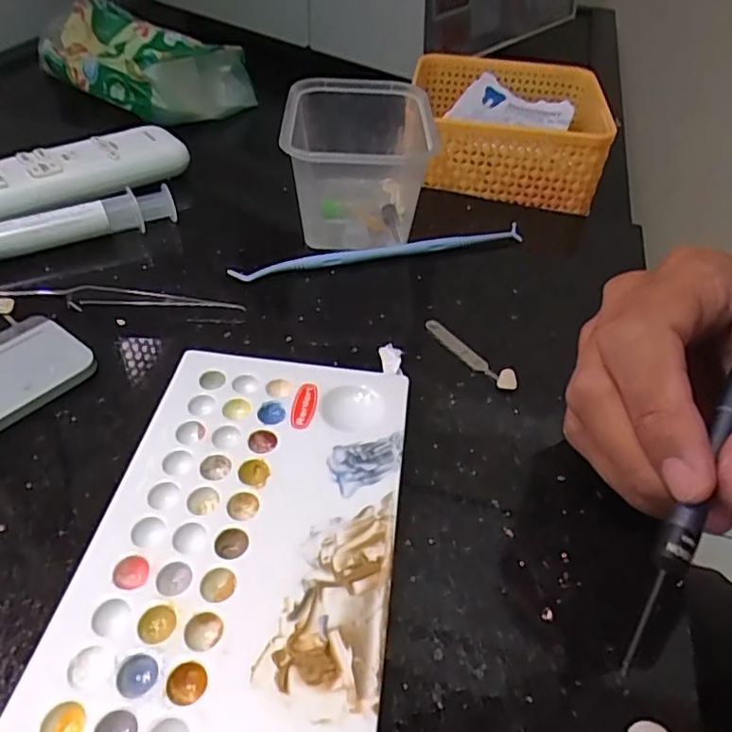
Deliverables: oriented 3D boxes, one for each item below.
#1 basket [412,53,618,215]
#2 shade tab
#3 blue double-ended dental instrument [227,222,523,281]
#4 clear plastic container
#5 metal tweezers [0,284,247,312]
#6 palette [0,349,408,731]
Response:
[{"bbox_3d":[0.101,-0.169,0.426,0.121,0.053,0.138,6,43,1],"label":"basket"},{"bbox_3d":[0.047,-0.006,0.271,0.010,0.006,0.055,-25,51,-28],"label":"shade tab"},{"bbox_3d":[0.010,-0.063,0.323,0.163,0.005,0.010,-11,45,-16],"label":"blue double-ended dental instrument"},{"bbox_3d":[-0.004,-0.114,0.338,0.077,0.059,0.109,2,43,-3],"label":"clear plastic container"},{"bbox_3d":[-0.123,-0.032,0.277,0.130,0.008,0.010,4,43,-1],"label":"metal tweezers"},{"bbox_3d":[-0.038,0.055,0.195,0.093,0.012,0.153,6,44,3],"label":"palette"}]

